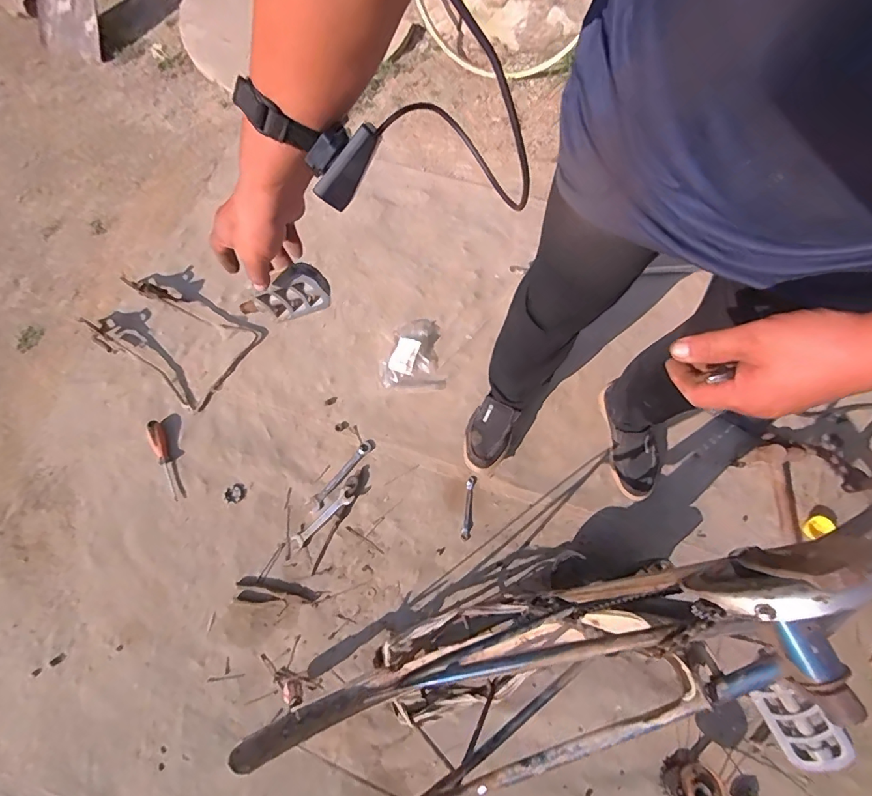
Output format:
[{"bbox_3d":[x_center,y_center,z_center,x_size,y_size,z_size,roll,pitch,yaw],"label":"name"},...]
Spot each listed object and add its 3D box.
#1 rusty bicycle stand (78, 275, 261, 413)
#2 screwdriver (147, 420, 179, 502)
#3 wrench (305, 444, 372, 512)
[{"bbox_3d":[-0.688,-0.172,1.165,0.413,0.068,0.246,31,73,11],"label":"rusty bicycle stand"},{"bbox_3d":[-0.638,0.146,1.077,0.030,0.025,0.191,-19,86,-6],"label":"screwdriver"},{"bbox_3d":[-0.223,0.180,1.064,0.034,0.006,0.195,38,74,14],"label":"wrench"}]

